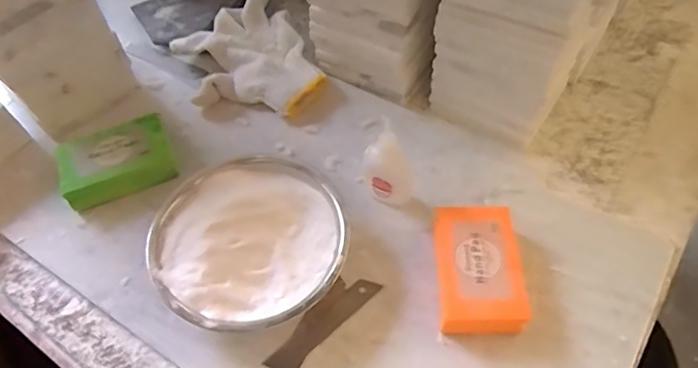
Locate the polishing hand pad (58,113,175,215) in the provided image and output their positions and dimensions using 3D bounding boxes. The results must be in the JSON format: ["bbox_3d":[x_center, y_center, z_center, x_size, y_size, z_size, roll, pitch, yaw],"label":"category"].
[{"bbox_3d":[-0.207,-0.020,0.485,0.093,0.025,0.059,-21,60,-12],"label":"polishing hand pad"}]

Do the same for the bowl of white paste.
[{"bbox_3d":[-0.078,0.045,0.434,0.143,0.043,0.148,0,58,1],"label":"bowl of white paste"}]

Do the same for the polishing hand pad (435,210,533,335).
[{"bbox_3d":[0.098,0.066,0.417,0.058,0.030,0.098,0,58,1],"label":"polishing hand pad"}]

